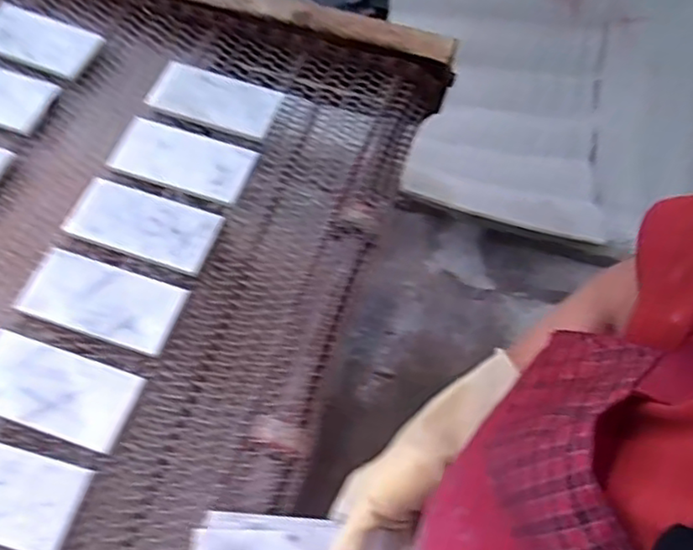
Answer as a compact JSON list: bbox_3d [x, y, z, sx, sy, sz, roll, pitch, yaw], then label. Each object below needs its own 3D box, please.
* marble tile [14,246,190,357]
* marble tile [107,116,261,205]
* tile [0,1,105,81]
[{"bbox_3d":[-0.254,0.027,0.698,0.156,0.014,0.078,15,63,12],"label":"marble tile"},{"bbox_3d":[-0.193,-0.140,0.795,0.159,0.009,0.083,18,57,7],"label":"marble tile"},{"bbox_3d":[-0.421,-0.322,0.899,0.186,0.013,0.098,19,52,11],"label":"tile"}]

